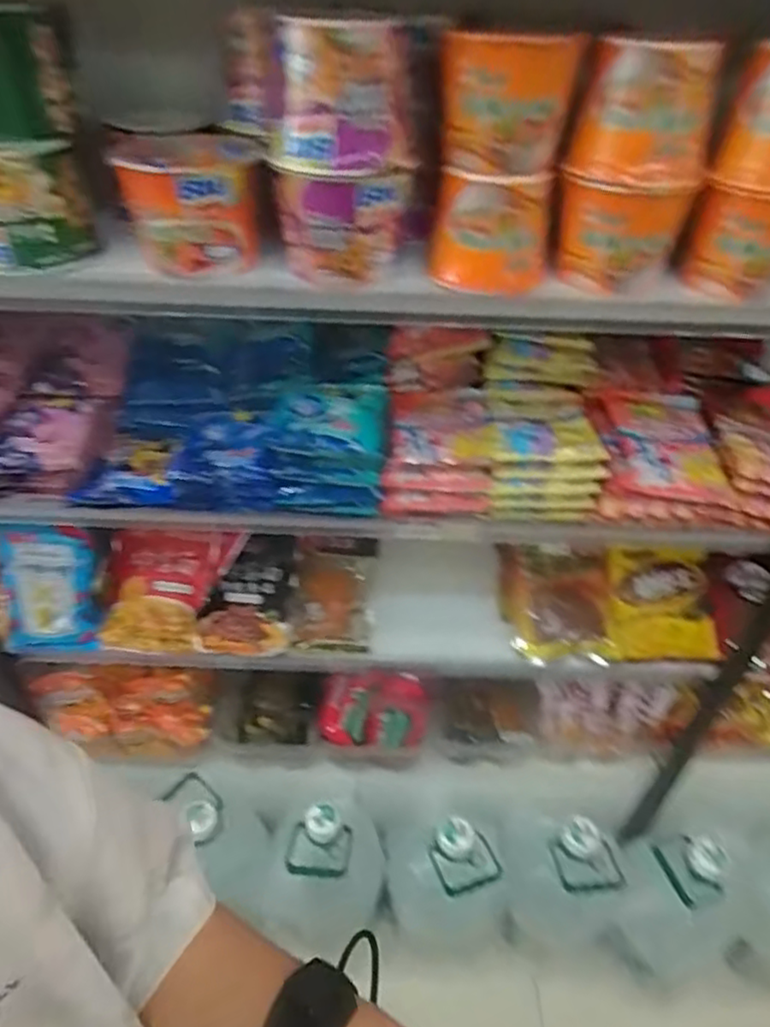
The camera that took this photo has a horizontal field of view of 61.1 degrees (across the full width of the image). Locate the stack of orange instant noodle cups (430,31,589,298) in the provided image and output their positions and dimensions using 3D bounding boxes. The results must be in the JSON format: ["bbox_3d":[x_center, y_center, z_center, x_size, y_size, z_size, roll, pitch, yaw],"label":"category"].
[{"bbox_3d":[0.110,-0.332,0.633,0.118,0.216,0.070,2,40,0],"label":"stack of orange instant noodle cups"}]

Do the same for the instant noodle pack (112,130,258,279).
[{"bbox_3d":[-0.212,-0.339,0.703,0.125,0.105,0.198,-10,42,-13],"label":"instant noodle pack"}]

